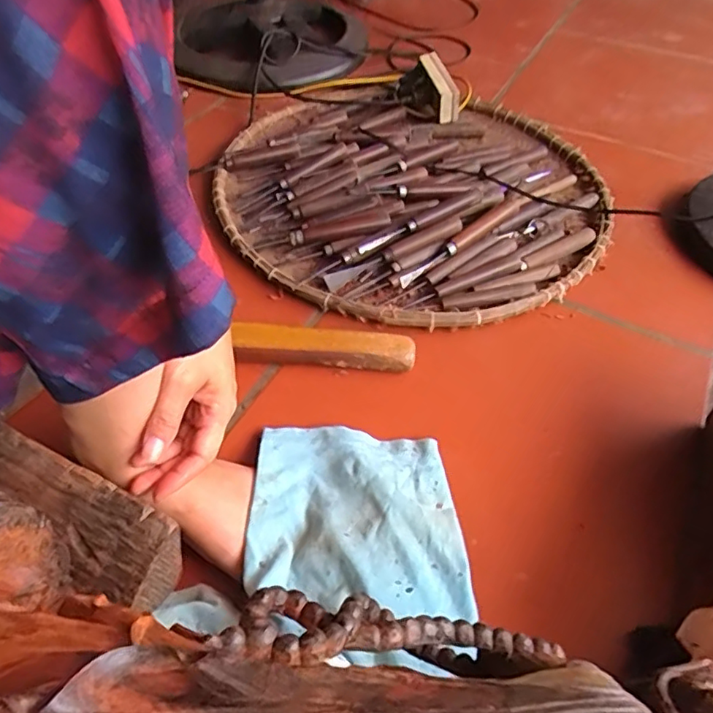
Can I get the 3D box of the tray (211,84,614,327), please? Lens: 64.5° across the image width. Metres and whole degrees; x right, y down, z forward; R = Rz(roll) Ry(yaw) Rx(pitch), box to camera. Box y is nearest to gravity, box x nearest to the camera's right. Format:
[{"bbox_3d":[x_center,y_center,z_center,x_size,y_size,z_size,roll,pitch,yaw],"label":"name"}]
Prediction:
[{"bbox_3d":[0.071,-0.241,0.775,0.524,0.046,0.519,14,51,9],"label":"tray"}]

